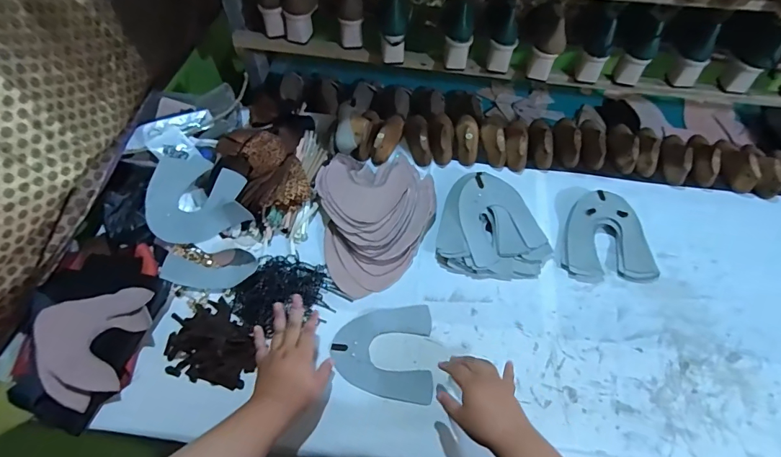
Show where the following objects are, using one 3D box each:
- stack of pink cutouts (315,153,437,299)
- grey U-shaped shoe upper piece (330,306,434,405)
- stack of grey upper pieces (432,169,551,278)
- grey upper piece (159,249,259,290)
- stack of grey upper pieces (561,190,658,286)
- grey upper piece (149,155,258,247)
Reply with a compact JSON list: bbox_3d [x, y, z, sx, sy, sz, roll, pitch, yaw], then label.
[{"bbox_3d":[-0.020,-0.030,0.792,0.223,0.051,0.293,-9,59,-6],"label":"stack of pink cutouts"},{"bbox_3d":[-0.013,0.203,0.681,0.161,0.005,0.155,1,59,0],"label":"grey U-shaped shoe upper piece"},{"bbox_3d":[0.202,0.000,0.777,0.211,0.062,0.196,14,61,9],"label":"stack of grey upper pieces"},{"bbox_3d":[-0.322,0.074,0.730,0.160,0.022,0.068,-8,59,-5],"label":"grey upper piece"},{"bbox_3d":[0.422,0.019,0.783,0.174,0.034,0.187,15,61,9],"label":"stack of grey upper pieces"},{"bbox_3d":[-0.357,-0.066,0.783,0.167,0.075,0.181,-11,60,-7],"label":"grey upper piece"}]

